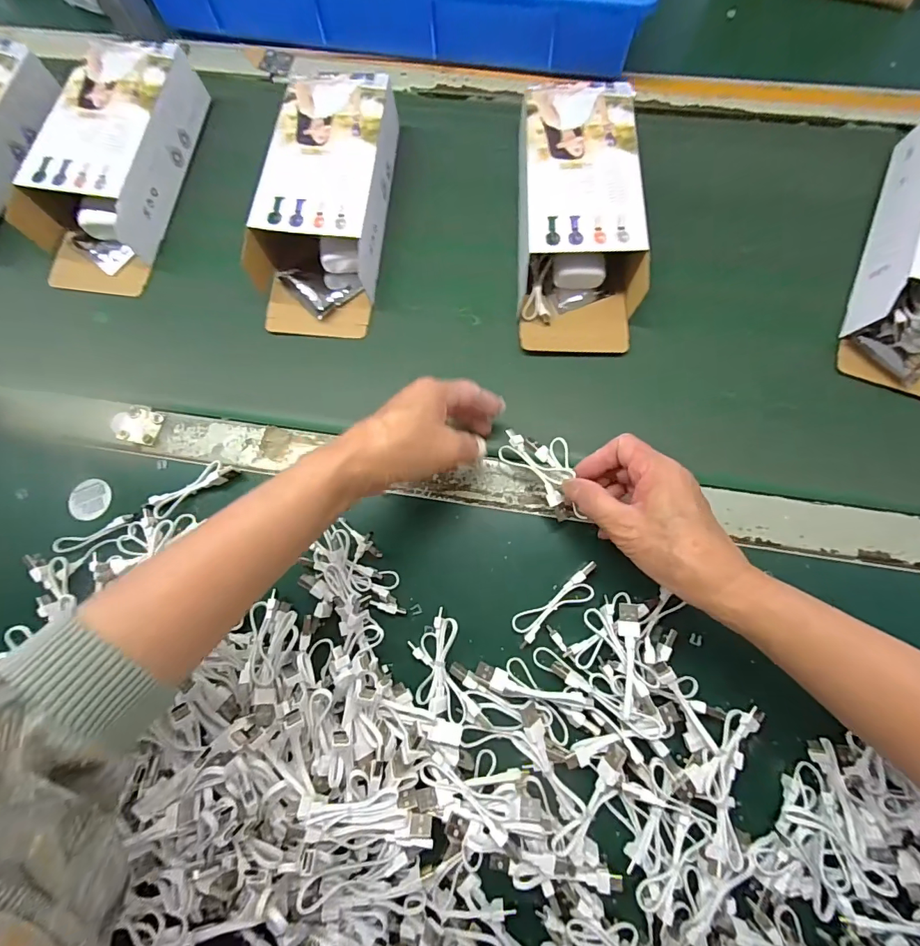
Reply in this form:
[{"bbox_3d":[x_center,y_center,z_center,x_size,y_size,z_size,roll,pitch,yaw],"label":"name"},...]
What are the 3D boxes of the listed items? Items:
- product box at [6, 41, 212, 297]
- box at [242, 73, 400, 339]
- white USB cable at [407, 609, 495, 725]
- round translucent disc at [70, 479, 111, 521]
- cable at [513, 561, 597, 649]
[{"bbox_3d":[-0.338,-0.300,0.441,0.112,0.057,0.247,10,75,3],"label":"product box"},{"bbox_3d":[-0.127,-0.256,0.422,0.113,0.049,0.255,6,75,1],"label":"box"},{"bbox_3d":[-0.013,0.143,0.320,0.042,0.016,0.080,-19,76,-5],"label":"white USB cable"},{"bbox_3d":[-0.307,0.022,0.373,0.031,0.006,0.033,1,82,-4],"label":"round translucent disc"},{"bbox_3d":[0.072,0.097,0.332,0.076,0.014,0.021,-33,77,-9],"label":"cable"}]

